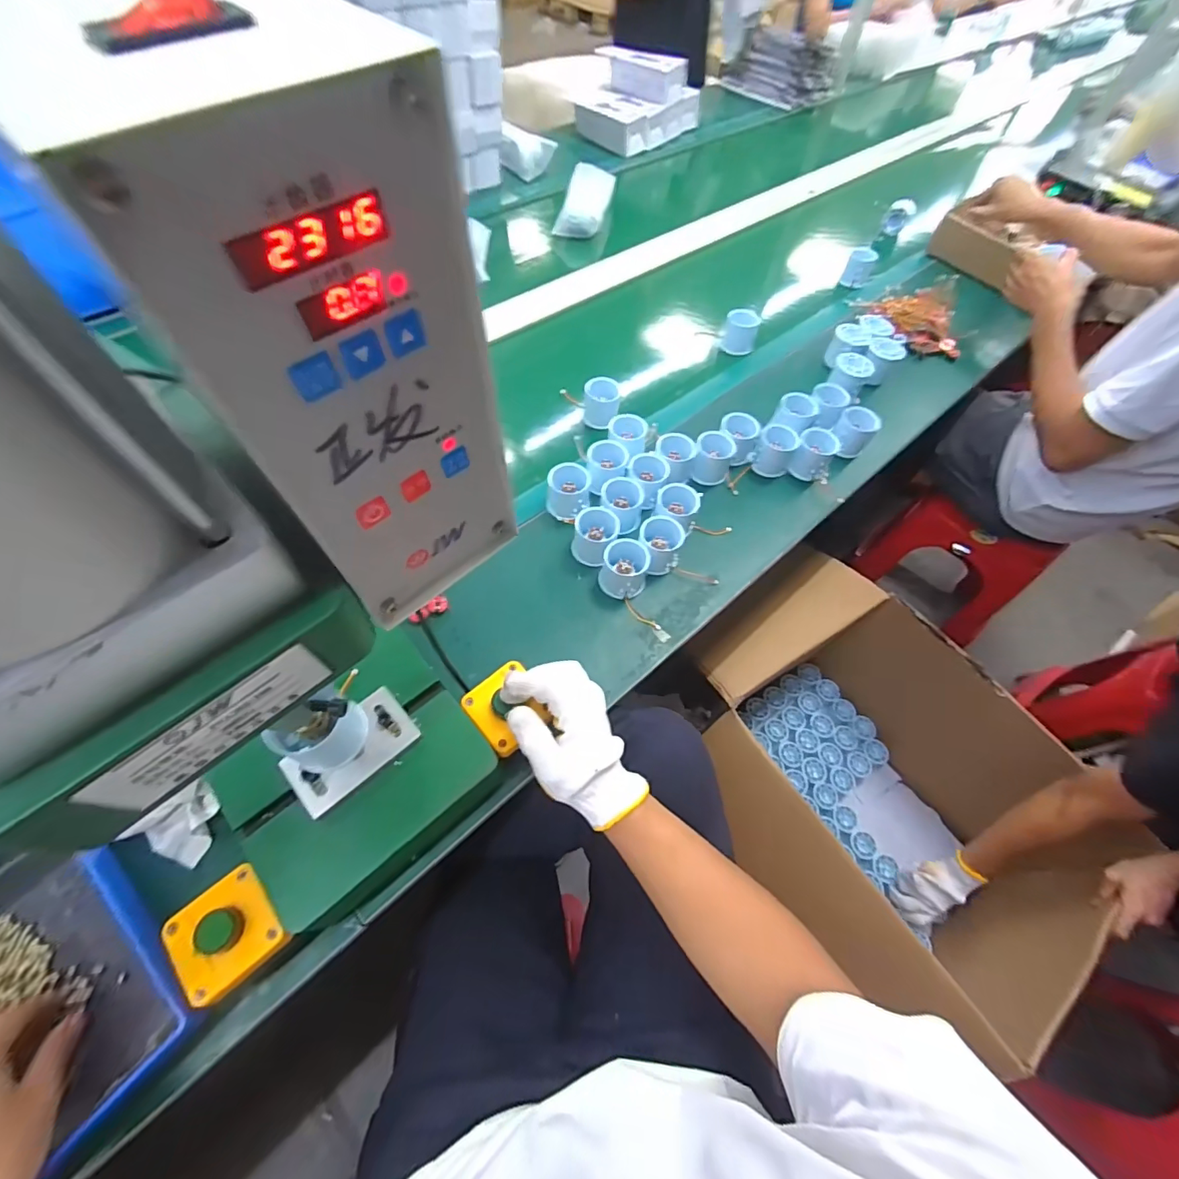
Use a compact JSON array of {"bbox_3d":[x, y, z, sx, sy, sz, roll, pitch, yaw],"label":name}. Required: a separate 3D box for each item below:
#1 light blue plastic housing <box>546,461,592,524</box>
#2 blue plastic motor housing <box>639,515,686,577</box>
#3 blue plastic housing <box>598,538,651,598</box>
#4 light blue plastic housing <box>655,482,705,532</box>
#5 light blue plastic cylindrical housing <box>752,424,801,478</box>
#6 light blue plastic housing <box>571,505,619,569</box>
[{"bbox_3d":[-0.027,-0.122,0.641,0.054,0.052,0.059,5,59,0],"label":"light blue plastic housing"},{"bbox_3d":[0.086,-0.054,0.611,0.051,0.049,0.055,11,60,3],"label":"blue plastic motor housing"},{"bbox_3d":[0.041,-0.024,0.591,0.054,0.052,0.057,14,60,5],"label":"blue plastic housing"},{"bbox_3d":[0.109,-0.097,0.638,0.054,0.052,0.052,14,60,5],"label":"light blue plastic housing"},{"bbox_3d":[0.263,-0.196,0.704,0.049,0.050,0.049,1,60,-2],"label":"light blue plastic cylindrical housing"},{"bbox_3d":[0.007,-0.064,0.609,0.052,0.046,0.057,9,60,2],"label":"light blue plastic housing"}]

